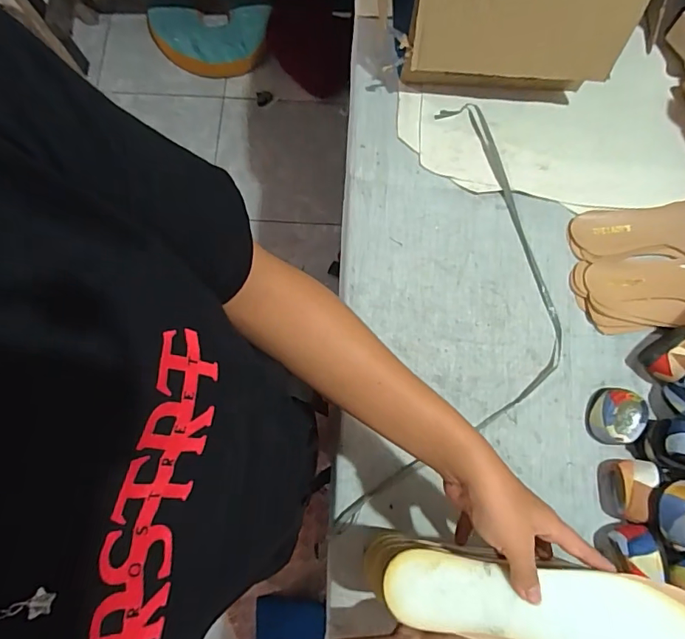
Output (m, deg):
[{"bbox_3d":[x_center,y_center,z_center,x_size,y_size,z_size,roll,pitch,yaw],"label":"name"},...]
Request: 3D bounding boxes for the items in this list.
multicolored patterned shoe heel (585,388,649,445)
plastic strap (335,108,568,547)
[{"bbox_3d":[0.306,0.109,0.540,0.057,0.043,0.052,0,78,0],"label":"multicolored patterned shoe heel"},{"bbox_3d":[0.162,-0.001,0.578,0.207,0.016,0.542,14,78,3],"label":"plastic strap"}]

